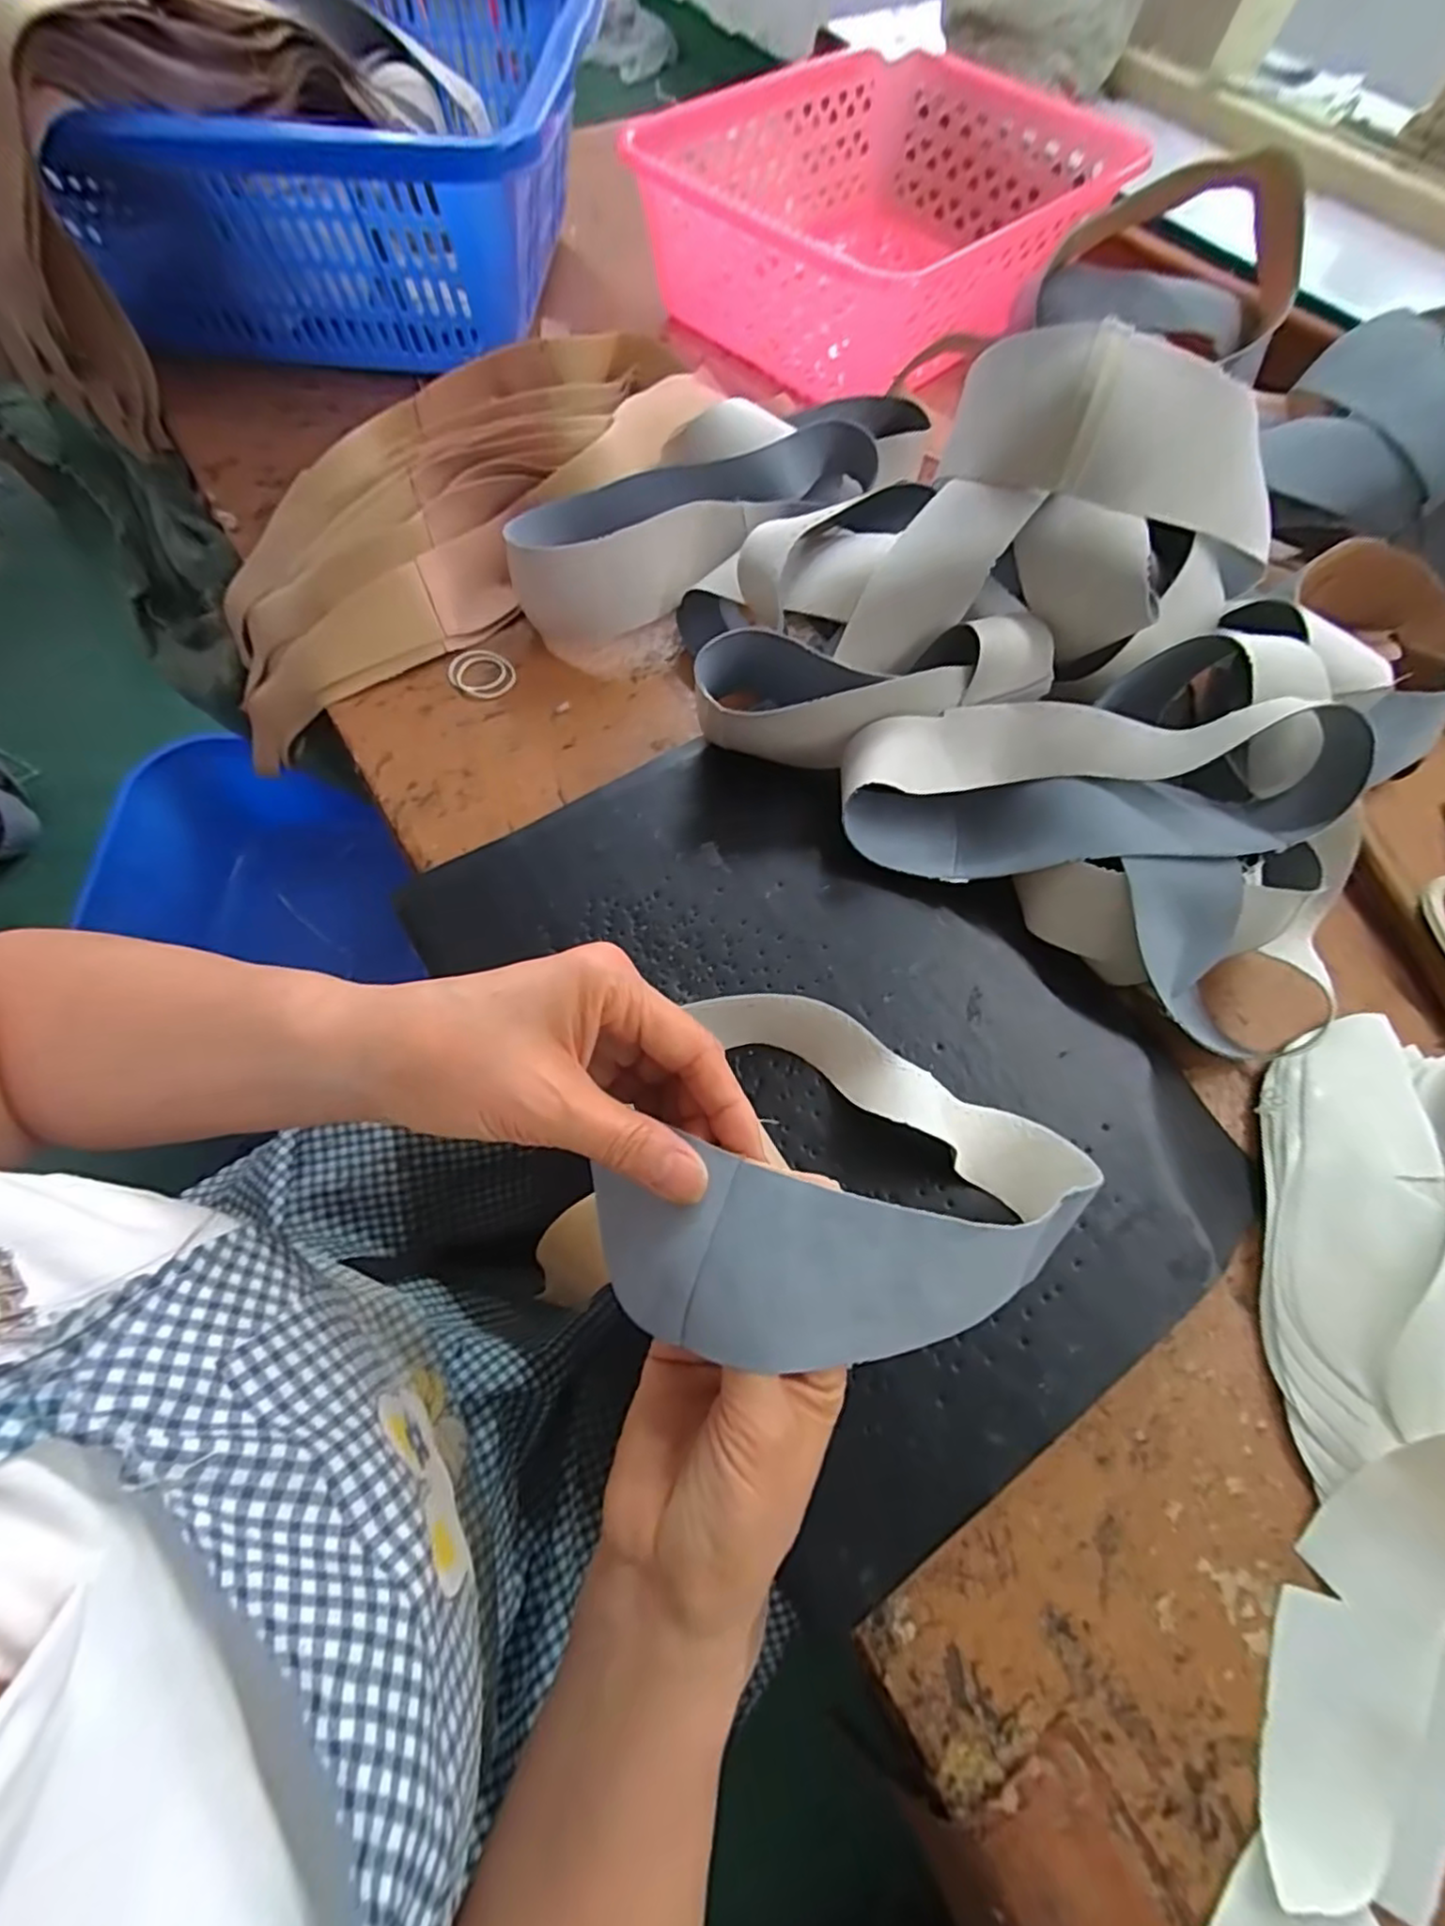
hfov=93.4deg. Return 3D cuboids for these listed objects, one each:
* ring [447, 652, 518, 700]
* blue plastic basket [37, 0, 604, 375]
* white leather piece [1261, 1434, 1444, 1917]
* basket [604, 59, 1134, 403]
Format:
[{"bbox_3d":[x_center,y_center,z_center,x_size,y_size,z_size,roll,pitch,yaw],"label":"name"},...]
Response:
[{"bbox_3d":[-0.172,-0.207,0.489,0.045,0.004,0.042,1,75,-5],"label":"ring"},{"bbox_3d":[-0.354,-0.705,0.601,0.473,0.168,0.441,8,67,0],"label":"blue plastic basket"},{"bbox_3d":[0.278,0.286,0.281,0.055,0.031,0.184,34,70,11],"label":"white leather piece"},{"bbox_3d":[0.153,-0.697,0.650,0.428,0.120,0.314,-42,74,-18],"label":"basket"}]

